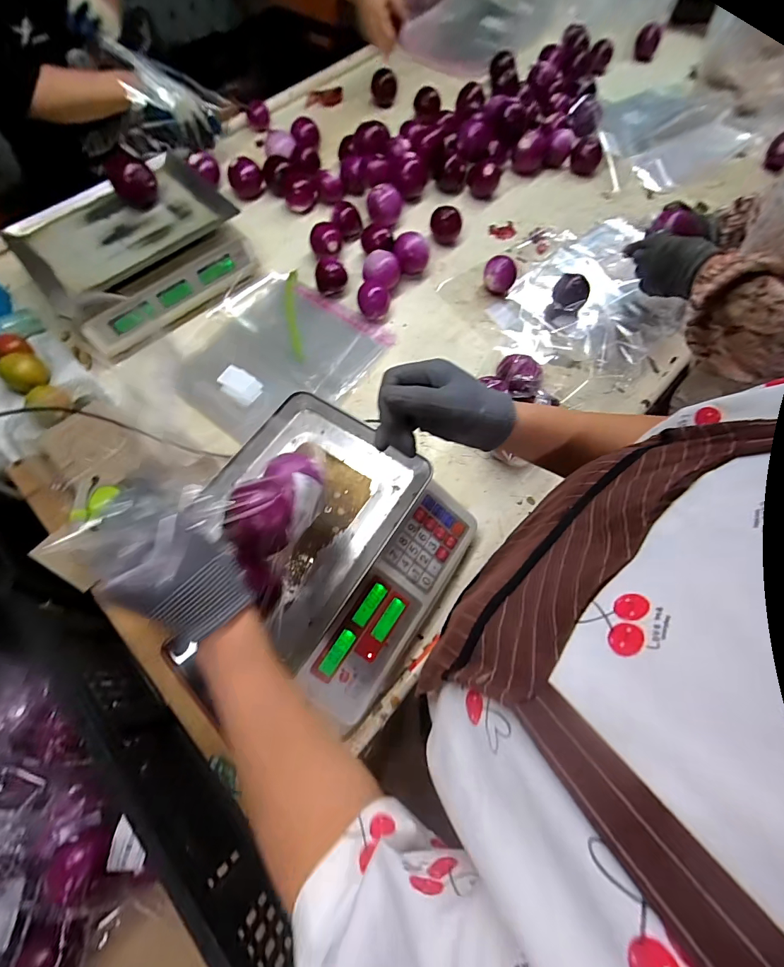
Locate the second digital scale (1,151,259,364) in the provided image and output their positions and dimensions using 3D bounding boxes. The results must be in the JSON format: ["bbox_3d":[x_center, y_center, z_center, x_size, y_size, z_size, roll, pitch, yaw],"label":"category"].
[{"bbox_3d":[-0.482,-0.438,0.803,0.356,0.113,0.276,-43,72,-15],"label":"second digital scale"}]

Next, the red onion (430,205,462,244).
[{"bbox_3d":[0.110,-0.528,0.858,0.064,0.050,0.053,4,67,4],"label":"red onion"}]

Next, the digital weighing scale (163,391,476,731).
[{"bbox_3d":[-0.092,0.081,0.544,0.312,0.099,0.329,29,71,13],"label":"digital weighing scale"}]

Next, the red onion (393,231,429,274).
[{"bbox_3d":[0.038,-0.447,0.820,0.069,0.060,0.057,6,68,5],"label":"red onion"}]

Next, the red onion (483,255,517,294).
[{"bbox_3d":[0.205,-0.399,0.798,0.061,0.055,0.050,16,69,8],"label":"red onion"}]

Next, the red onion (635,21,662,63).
[{"bbox_3d":[0.611,-1.055,1.000,0.056,0.049,0.056,23,70,11],"label":"red onion"}]

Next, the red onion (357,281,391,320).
[{"bbox_3d":[-0.034,-0.342,0.789,0.061,0.048,0.052,-2,67,1],"label":"red onion"}]

